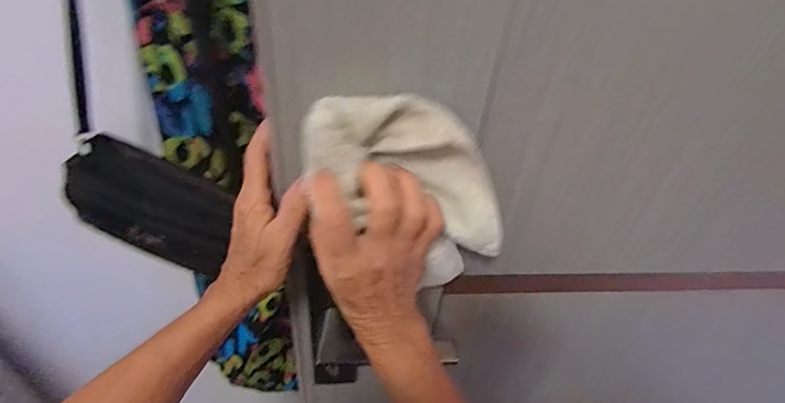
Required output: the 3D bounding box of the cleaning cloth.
[{"bbox_3d":[0.018,-0.003,0.341,0.109,0.190,0.045,-33,37,22],"label":"cleaning cloth"}]

